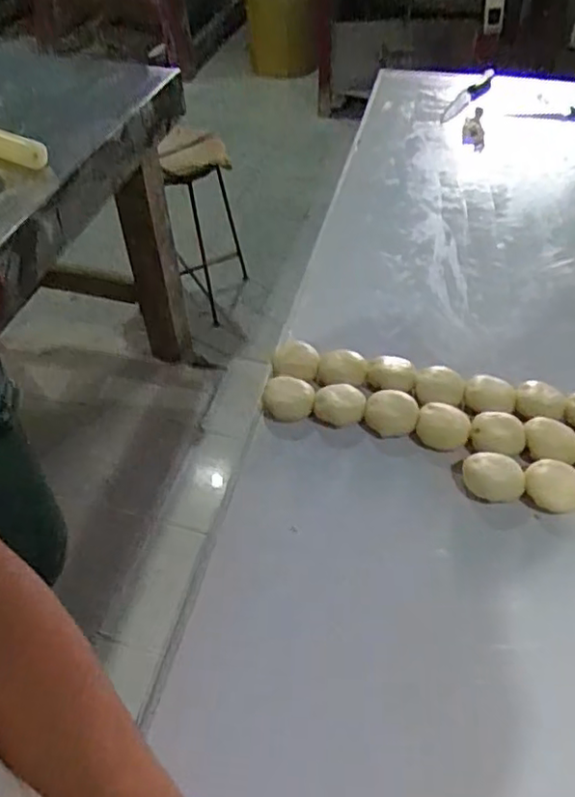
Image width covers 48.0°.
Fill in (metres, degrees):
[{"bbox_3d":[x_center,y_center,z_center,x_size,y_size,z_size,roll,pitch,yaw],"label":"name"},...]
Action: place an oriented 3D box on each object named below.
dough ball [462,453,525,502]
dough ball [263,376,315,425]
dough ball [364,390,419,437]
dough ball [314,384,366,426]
[{"bbox_3d":[0.231,0.088,0.725,0.065,0.028,0.054,16,49,15],"label":"dough ball"},{"bbox_3d":[0.001,-0.001,0.806,0.062,0.028,0.070,-3,46,-2],"label":"dough ball"},{"bbox_3d":[0.127,0.017,0.790,0.062,0.028,0.060,0,46,0],"label":"dough ball"},{"bbox_3d":[0.065,0.006,0.800,0.060,0.026,0.063,0,46,0],"label":"dough ball"}]

